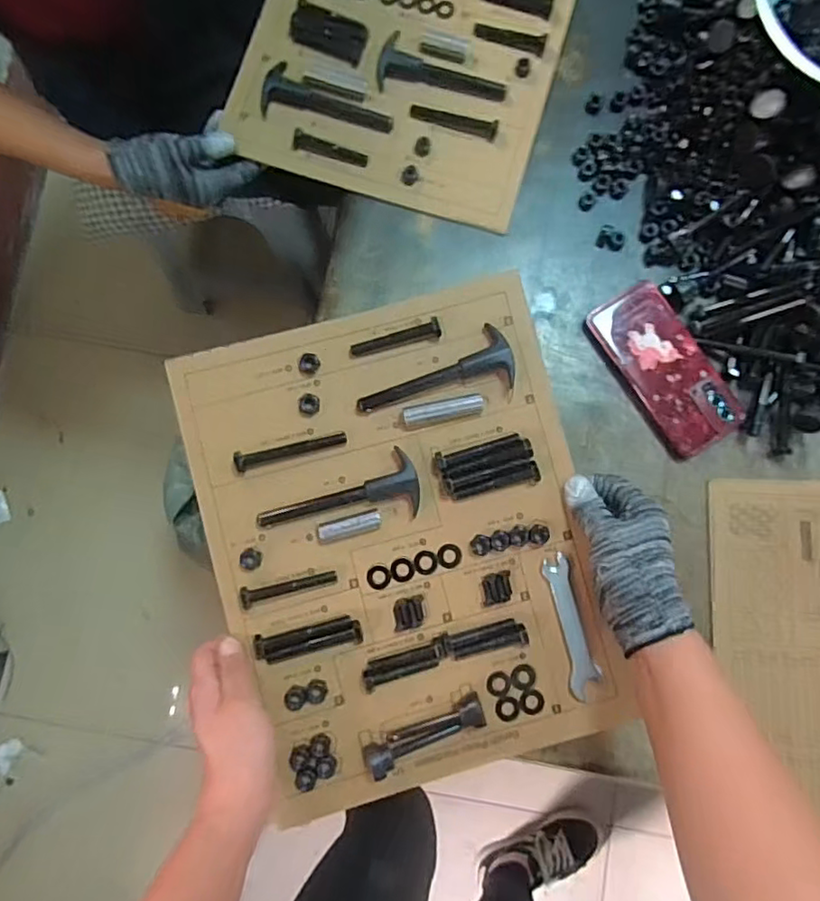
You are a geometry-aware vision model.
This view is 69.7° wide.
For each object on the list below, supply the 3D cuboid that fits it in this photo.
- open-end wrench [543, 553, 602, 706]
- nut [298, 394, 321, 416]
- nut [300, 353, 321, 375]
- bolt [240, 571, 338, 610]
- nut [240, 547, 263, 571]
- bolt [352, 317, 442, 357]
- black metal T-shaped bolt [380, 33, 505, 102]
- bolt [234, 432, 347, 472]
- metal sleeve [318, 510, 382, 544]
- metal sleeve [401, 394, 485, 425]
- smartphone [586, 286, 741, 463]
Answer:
[{"bbox_3d":[0.134,0.145,0.487,0.025,0.010,0.116,-13,85,-2],"label":"open-end wrench"},{"bbox_3d":[-0.085,-0.039,0.498,0.017,0.006,0.018,0,83,1],"label":"nut"},{"bbox_3d":[-0.086,-0.074,0.502,0.018,0.006,0.017,0,83,1],"label":"nut"},{"bbox_3d":[-0.098,0.112,0.481,0.078,0.009,0.016,-11,83,-15],"label":"bolt"},{"bbox_3d":[-0.130,0.090,0.482,0.017,0.008,0.018,2,83,1],"label":"nut"},{"bbox_3d":[-0.012,-0.096,0.500,0.077,0.014,0.015,-13,85,-2],"label":"bolt"},{"bbox_3d":[0.035,-0.401,0.624,0.136,0.014,0.051,12,83,2],"label":"black metal T-shaped bolt"},{"bbox_3d":[-0.100,-0.002,0.492,0.091,0.016,0.015,-16,86,-2],"label":"bolt"},{"bbox_3d":[-0.050,0.063,0.488,0.053,0.012,0.015,-15,85,-2],"label":"metal sleeve"},{"bbox_3d":[0.028,-0.035,0.495,0.066,0.013,0.017,-9,85,-1],"label":"metal sleeve"},{"bbox_3d":[0.248,-0.079,0.576,0.082,0.013,0.168,-31,83,-3],"label":"smartphone"}]

